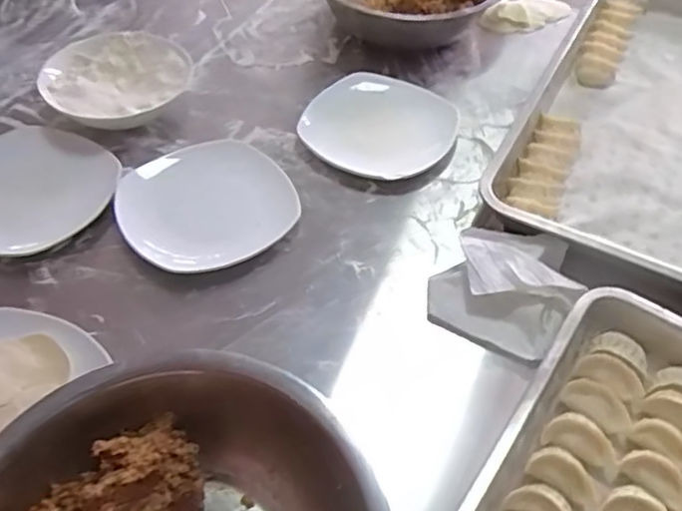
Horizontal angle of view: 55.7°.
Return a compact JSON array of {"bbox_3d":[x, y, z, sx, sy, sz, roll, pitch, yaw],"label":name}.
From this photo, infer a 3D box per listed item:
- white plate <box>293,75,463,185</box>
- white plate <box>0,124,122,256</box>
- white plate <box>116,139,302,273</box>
[{"bbox_3d":[0.047,-0.159,0.787,0.178,0.033,0.178,32,56,23],"label":"white plate"},{"bbox_3d":[-0.344,-0.078,0.703,0.200,0.022,0.184,1,50,-1],"label":"white plate"},{"bbox_3d":[-0.144,-0.056,0.697,0.177,0.024,0.177,-23,54,-20],"label":"white plate"}]

